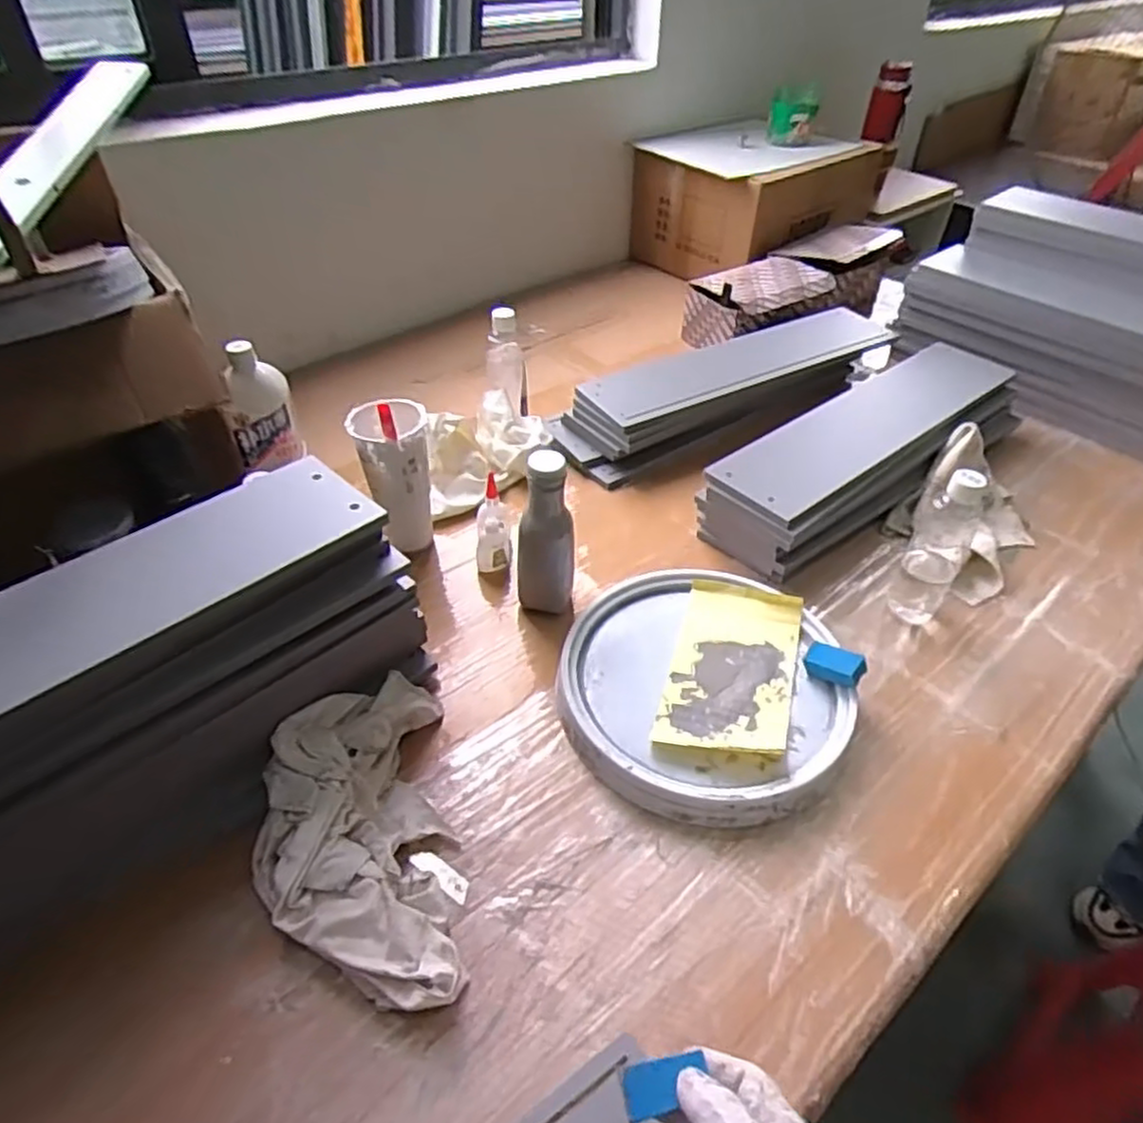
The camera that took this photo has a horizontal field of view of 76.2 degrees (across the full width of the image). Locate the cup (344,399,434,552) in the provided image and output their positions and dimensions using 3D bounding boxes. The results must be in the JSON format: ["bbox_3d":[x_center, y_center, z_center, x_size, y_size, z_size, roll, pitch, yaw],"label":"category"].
[{"bbox_3d":[-0.194,-0.096,0.826,0.078,0.186,0.082,-1,41,1],"label":"cup"}]

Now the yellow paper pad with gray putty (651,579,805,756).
[{"bbox_3d":[0.166,0.106,0.745,0.122,0.017,0.214,11,43,14],"label":"yellow paper pad with gray putty"}]

